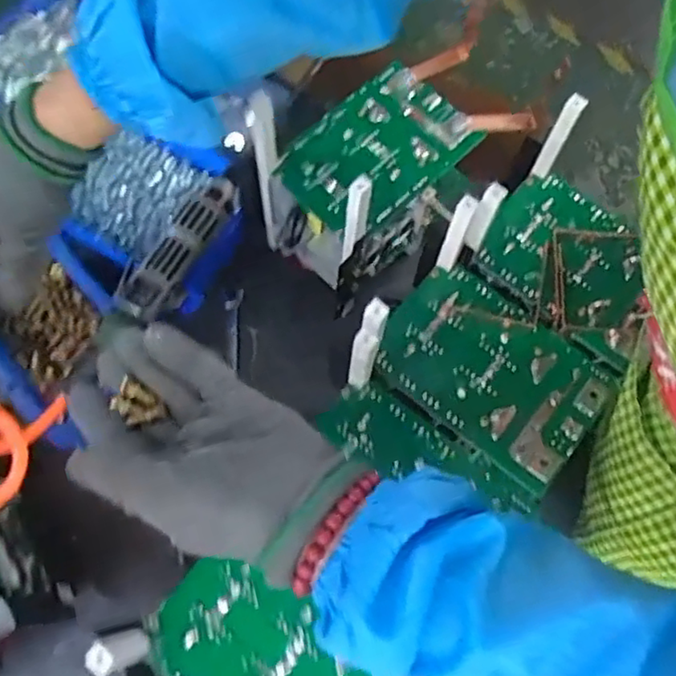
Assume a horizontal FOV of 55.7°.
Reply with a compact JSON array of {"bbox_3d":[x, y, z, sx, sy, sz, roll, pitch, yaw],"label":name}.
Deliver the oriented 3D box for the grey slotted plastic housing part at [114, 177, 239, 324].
[{"bbox_3d":[-0.134,-0.082,0.560,0.050,0.025,0.154,27,70,8],"label":"grey slotted plastic housing part"}]

